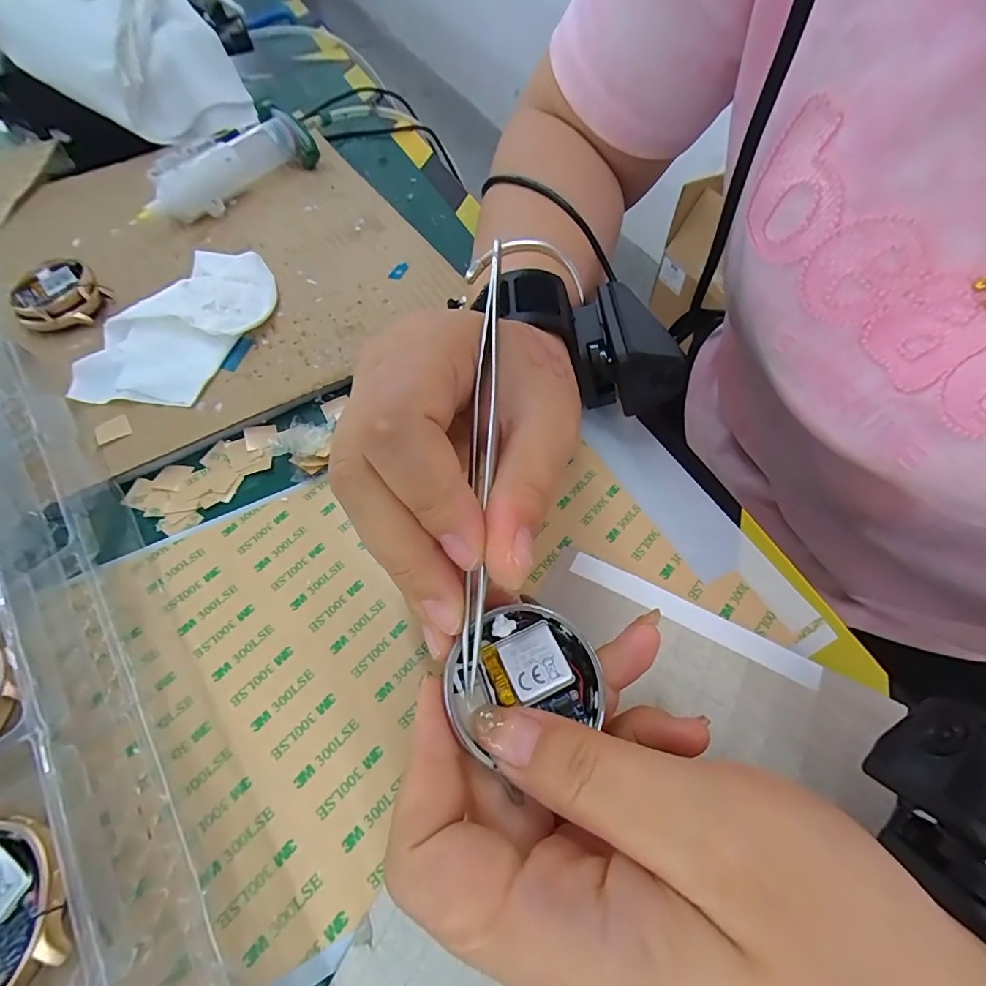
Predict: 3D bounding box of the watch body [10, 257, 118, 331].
[{"bbox_3d":[-0.255,-0.116,0.278,0.049,0.018,0.045,40,67,22],"label":"watch body"}]

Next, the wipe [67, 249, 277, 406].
[{"bbox_3d":[-0.170,-0.096,0.263,0.070,0.016,0.119,16,61,11],"label":"wipe"}]

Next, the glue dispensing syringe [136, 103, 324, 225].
[{"bbox_3d":[-0.191,-0.232,0.339,0.035,0.032,0.132,34,65,19],"label":"glue dispensing syringe"}]

